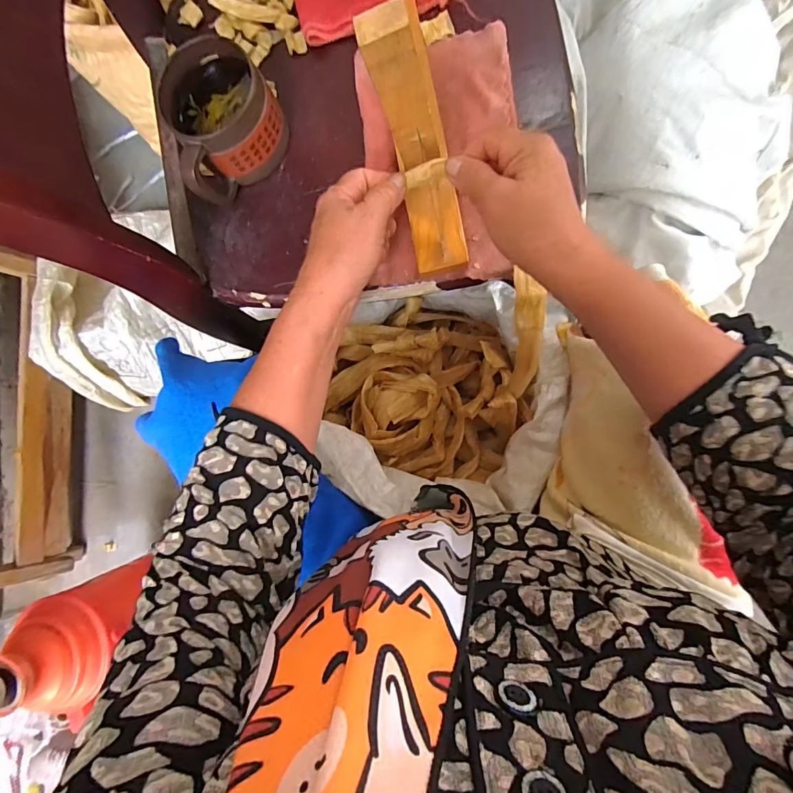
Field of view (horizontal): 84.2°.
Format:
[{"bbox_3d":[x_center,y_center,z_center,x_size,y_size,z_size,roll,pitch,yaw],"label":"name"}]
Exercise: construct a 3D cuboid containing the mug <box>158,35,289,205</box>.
[{"bbox_3d":[-0.166,-0.260,0.420,0.106,0.073,0.109,-1,86,8],"label":"mug"}]

